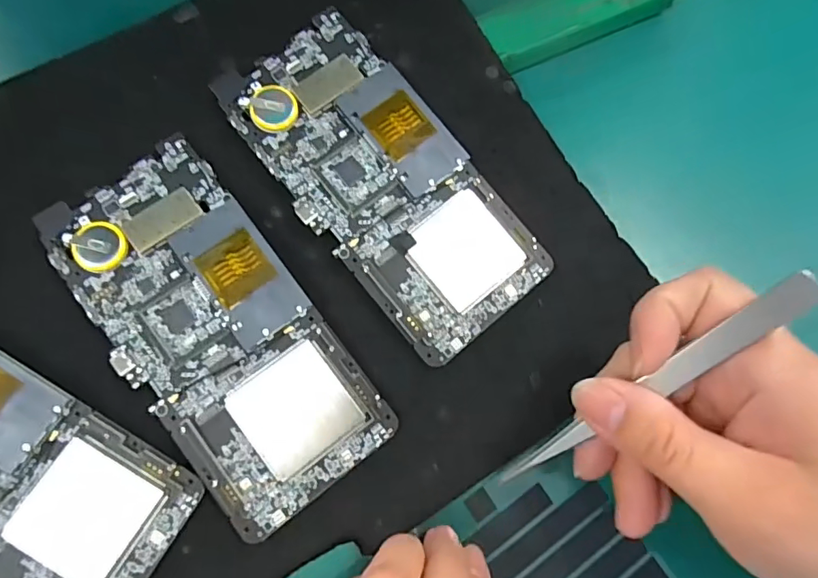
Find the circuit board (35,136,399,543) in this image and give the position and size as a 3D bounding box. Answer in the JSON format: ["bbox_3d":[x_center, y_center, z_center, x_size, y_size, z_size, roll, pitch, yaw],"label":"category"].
[{"bbox_3d":[-0.077,0.017,0.208,0.072,0.006,0.151,-37,87,-12],"label":"circuit board"}]

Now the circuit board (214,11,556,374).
[{"bbox_3d":[-0.010,-0.046,0.226,0.073,0.005,0.149,-39,88,-9],"label":"circuit board"}]

